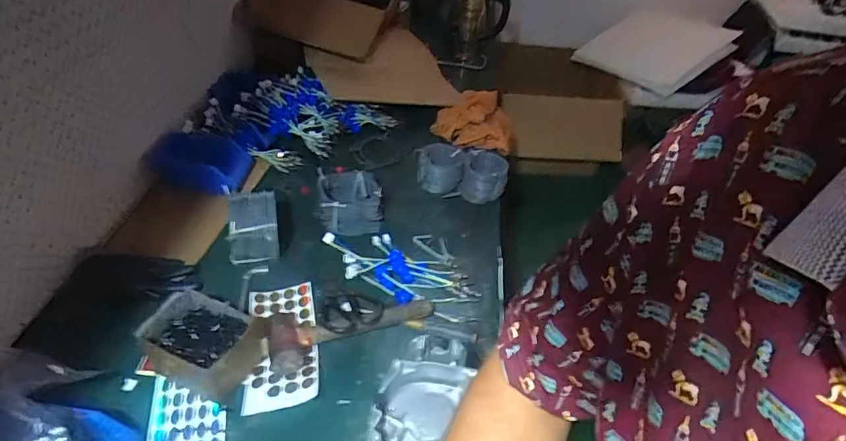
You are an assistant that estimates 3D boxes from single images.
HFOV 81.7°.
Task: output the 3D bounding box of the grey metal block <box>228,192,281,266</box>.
[{"bbox_3d":[-0.311,0.020,0.902,0.089,0.115,0.096,-8,44,-15],"label":"grey metal block"}]

